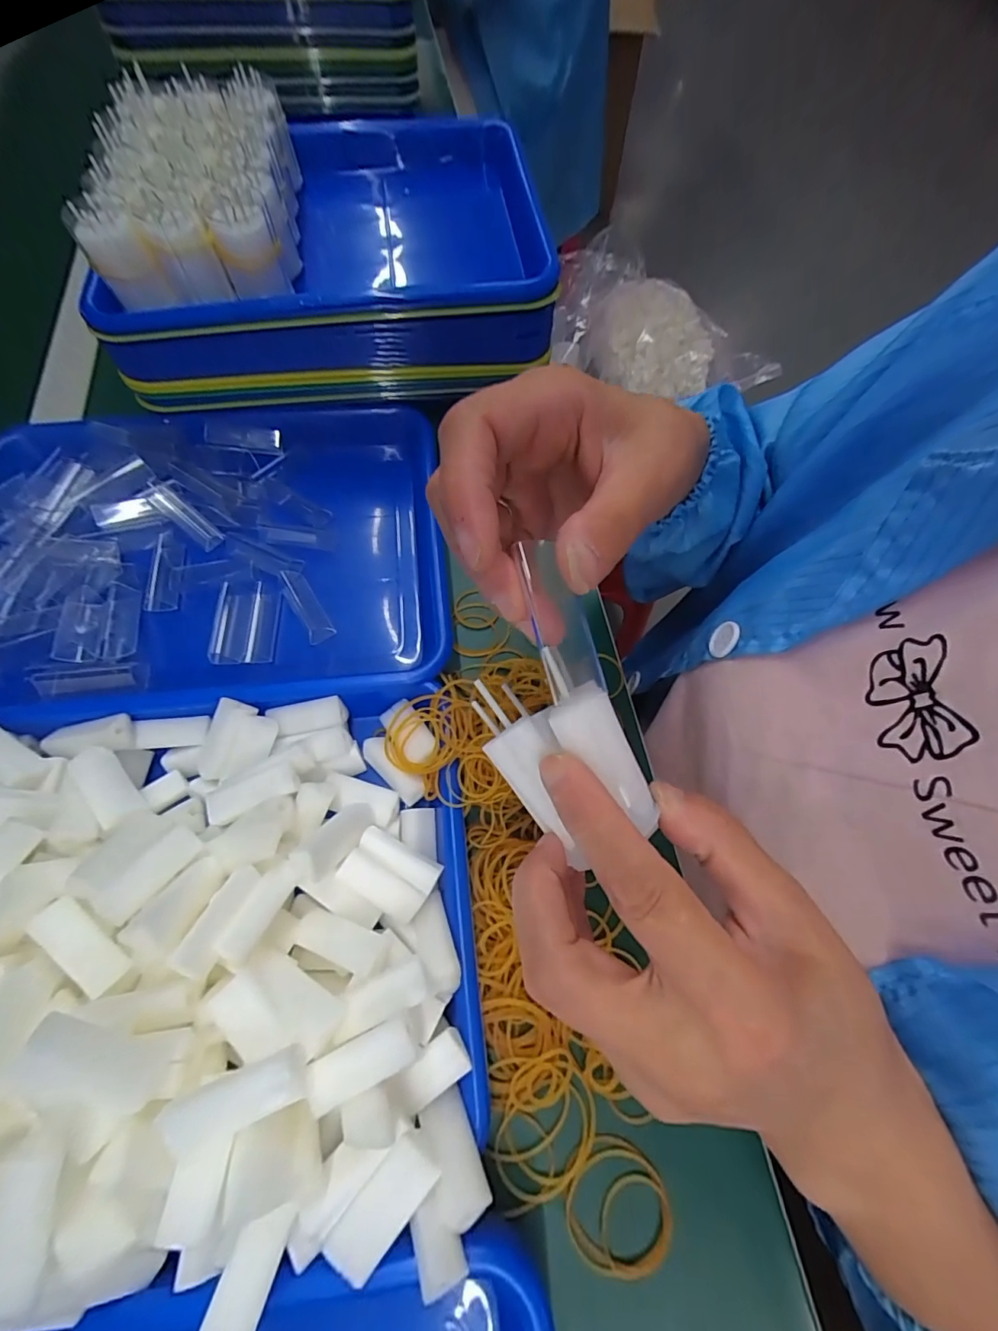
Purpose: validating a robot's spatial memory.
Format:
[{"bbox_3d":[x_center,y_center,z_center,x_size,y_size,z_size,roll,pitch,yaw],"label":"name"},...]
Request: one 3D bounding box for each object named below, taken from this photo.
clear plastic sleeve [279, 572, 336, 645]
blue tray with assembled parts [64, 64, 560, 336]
[{"bbox_3d":[-0.134,-0.043,0.339,0.018,0.005,0.059,-30,70,-13],"label":"clear plastic sleeve"},{"bbox_3d":[-0.131,-0.352,0.376,0.299,0.079,0.246,-6,67,-4],"label":"blue tray with assembled parts"}]

